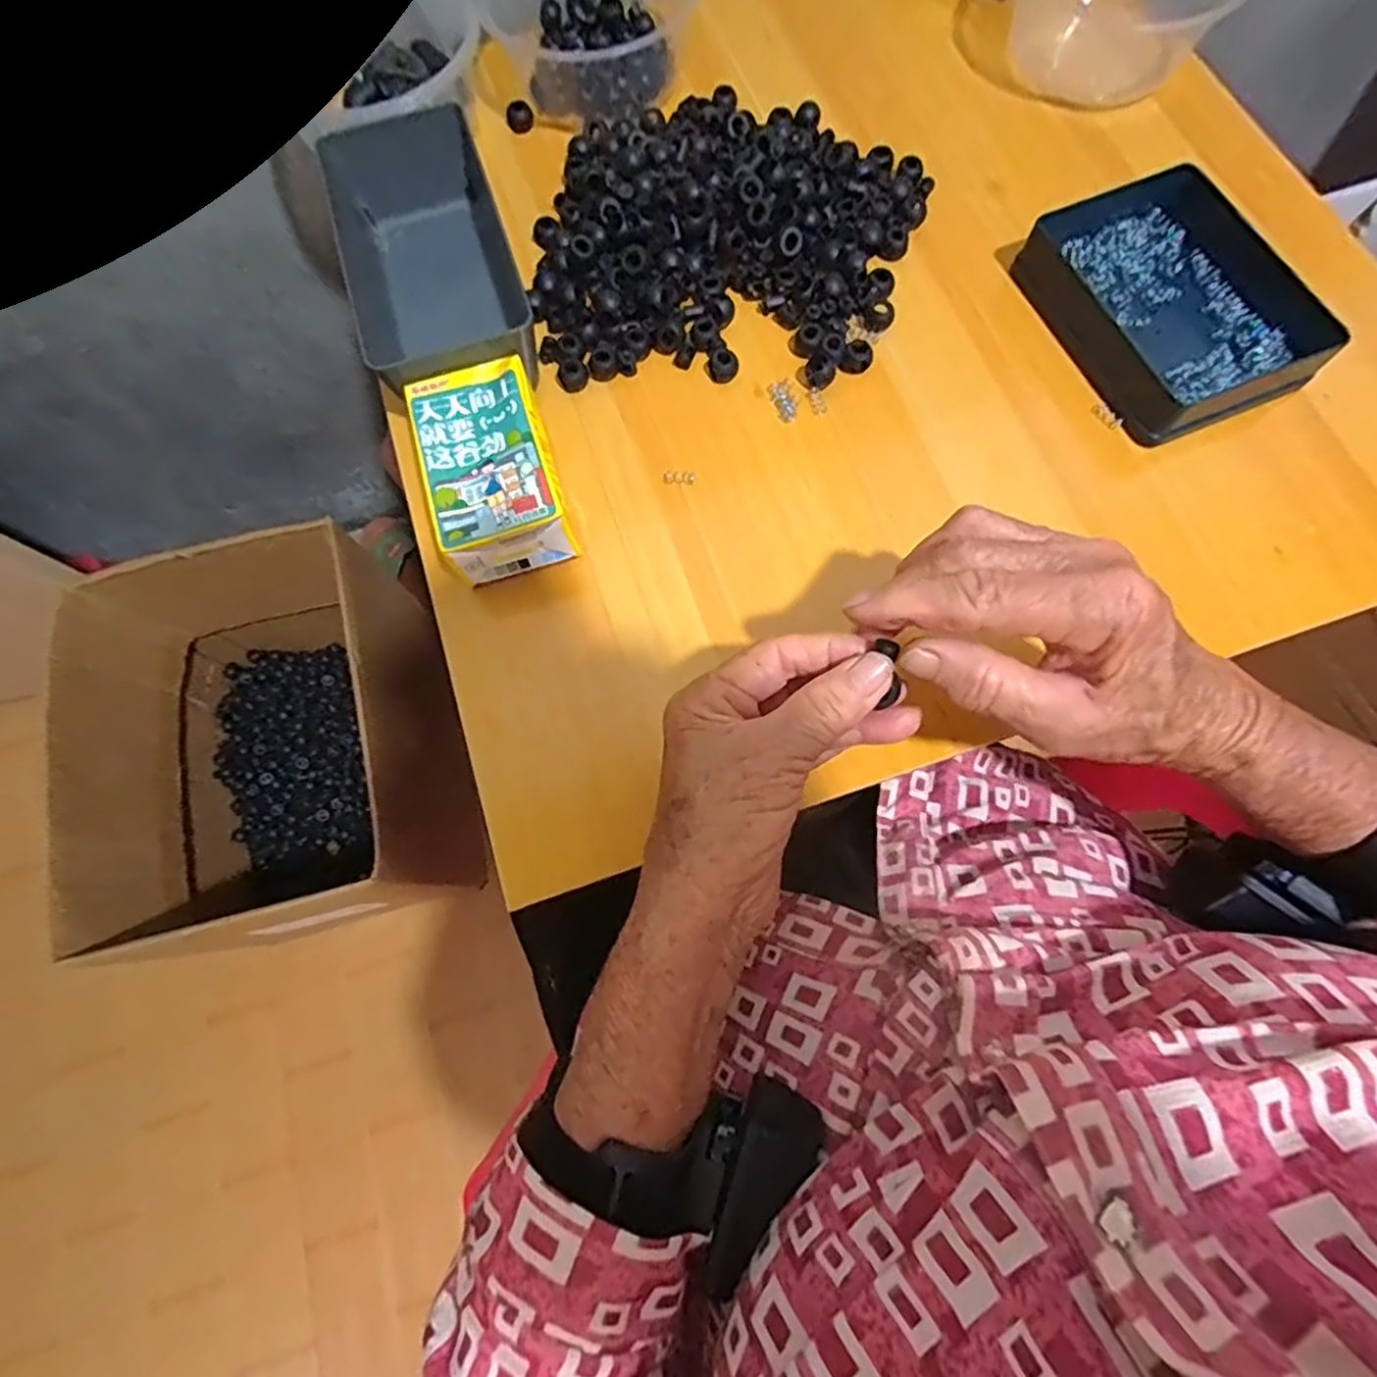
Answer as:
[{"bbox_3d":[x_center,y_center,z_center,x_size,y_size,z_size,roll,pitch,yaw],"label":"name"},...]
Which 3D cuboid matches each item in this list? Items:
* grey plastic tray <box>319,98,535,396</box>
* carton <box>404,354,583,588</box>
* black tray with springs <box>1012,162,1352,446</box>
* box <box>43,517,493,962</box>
[{"bbox_3d":[-0.150,-0.250,0.387,0.092,0.046,0.187,-23,74,-5],"label":"grey plastic tray"},{"bbox_3d":[-0.104,-0.115,0.349,0.063,0.044,0.104,-17,74,-3],"label":"carton"},{"bbox_3d":[0.273,-0.222,0.372,0.116,0.031,0.157,-23,74,-5],"label":"black tray with springs"},{"bbox_3d":[-0.440,0.053,0.700,0.267,0.251,0.387,-16,74,-3],"label":"box"}]

